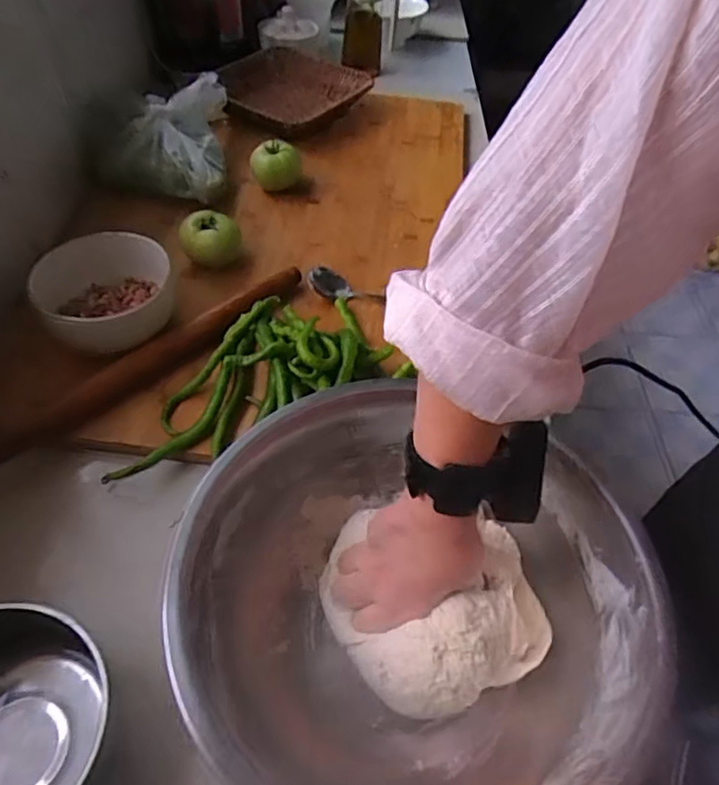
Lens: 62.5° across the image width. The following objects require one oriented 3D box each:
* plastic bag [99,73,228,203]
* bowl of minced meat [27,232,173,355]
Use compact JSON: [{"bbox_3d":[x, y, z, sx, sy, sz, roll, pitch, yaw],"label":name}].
[{"bbox_3d":[-0.253,-0.366,0.825,0.141,0.073,0.221,3,51,-2],"label":"plastic bag"},{"bbox_3d":[-0.268,-0.096,0.617,0.142,0.064,0.145,2,51,-2],"label":"bowl of minced meat"}]

